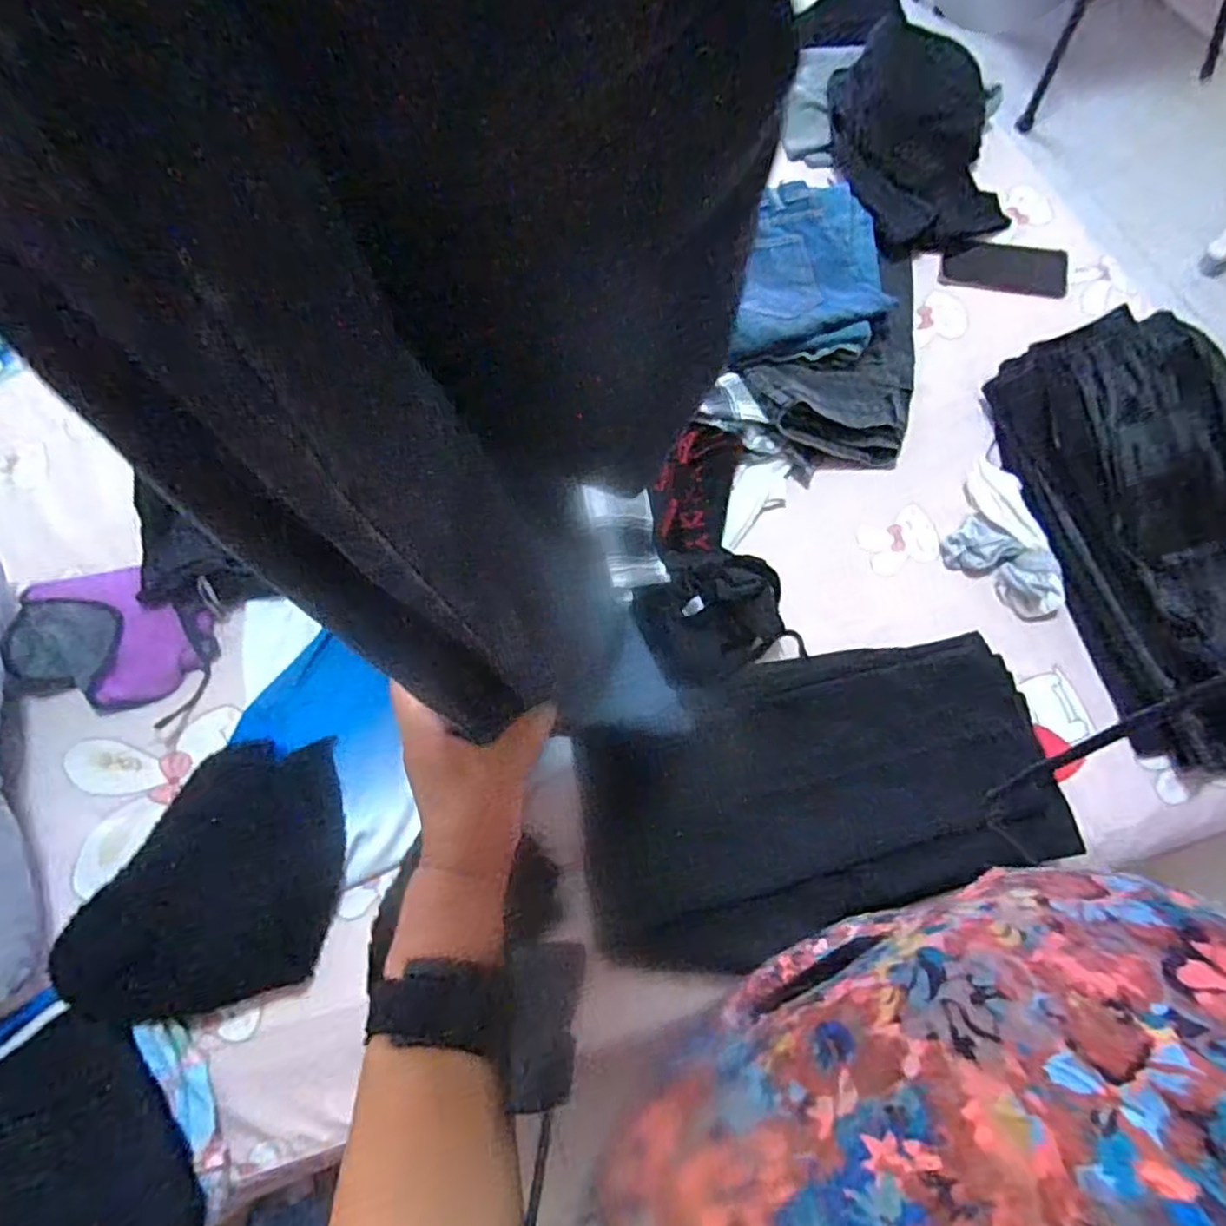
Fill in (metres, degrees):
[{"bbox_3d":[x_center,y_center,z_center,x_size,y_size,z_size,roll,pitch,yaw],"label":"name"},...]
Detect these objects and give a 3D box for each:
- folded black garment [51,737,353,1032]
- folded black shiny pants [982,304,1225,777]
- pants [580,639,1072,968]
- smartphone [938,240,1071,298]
[{"bbox_3d":[-0.423,0.277,0.733,0.279,0.045,0.265,-9,66,4],"label":"folded black garment"},{"bbox_3d":[0.654,-0.108,0.787,0.300,0.096,0.535,-15,65,1],"label":"folded black shiny pants"},{"bbox_3d":[0.201,0.185,0.717,0.479,0.043,0.271,-18,65,0],"label":"pants"},{"bbox_3d":[0.569,-0.501,1.003,0.176,0.012,0.091,10,68,12],"label":"smartphone"}]

